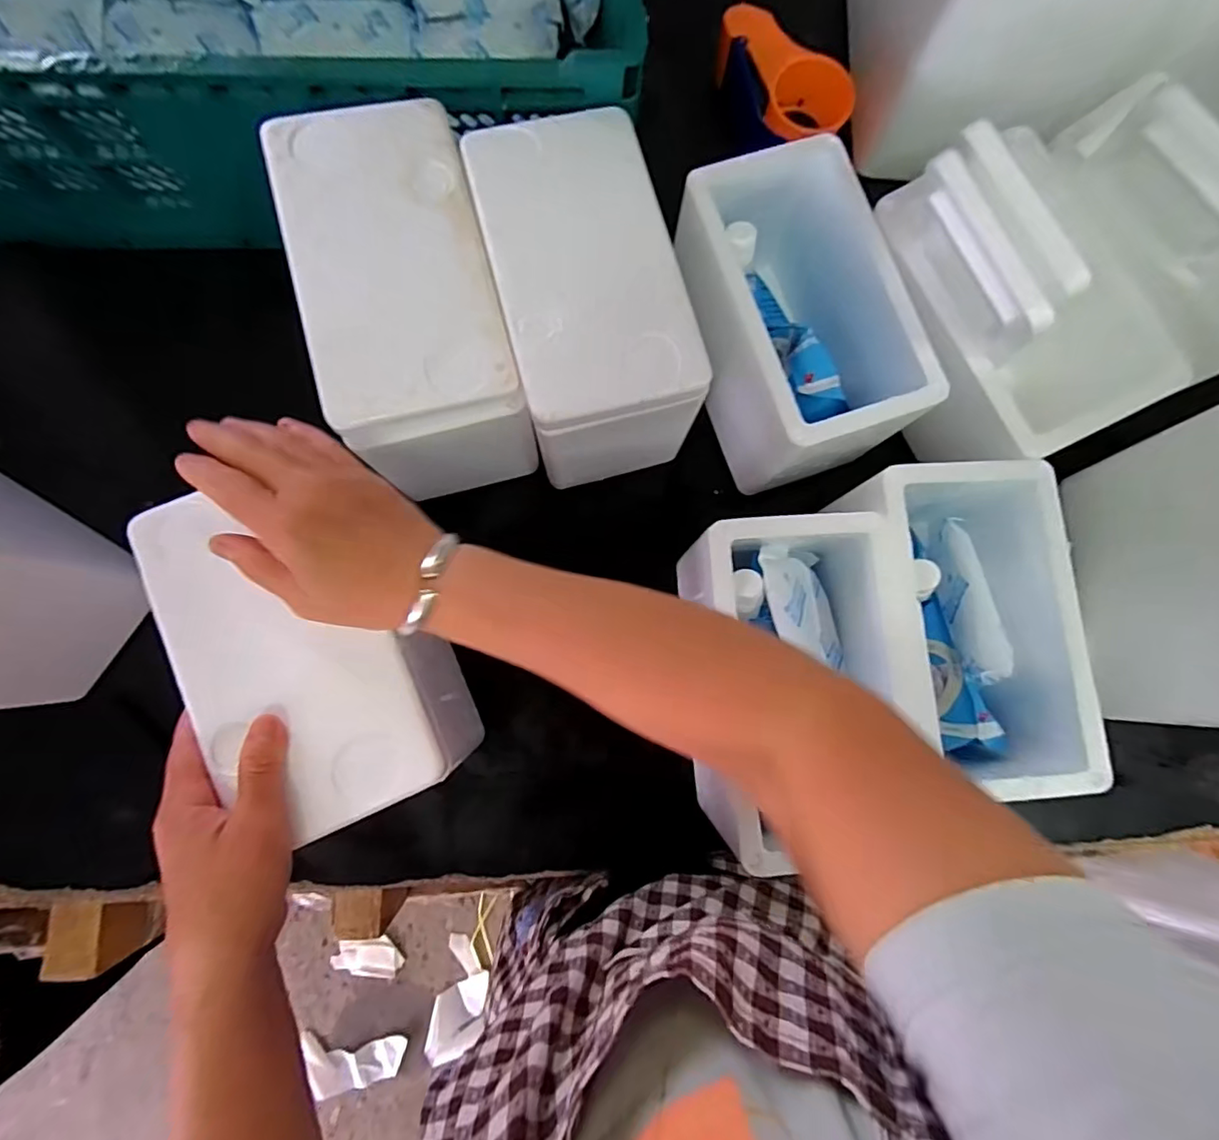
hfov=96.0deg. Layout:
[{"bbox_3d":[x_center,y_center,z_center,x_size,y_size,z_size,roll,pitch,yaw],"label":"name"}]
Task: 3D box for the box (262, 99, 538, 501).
[{"bbox_3d":[-0.146,-0.180,0.419,0.132,0.131,0.256,-14,82,-5],"label":"box"}]

